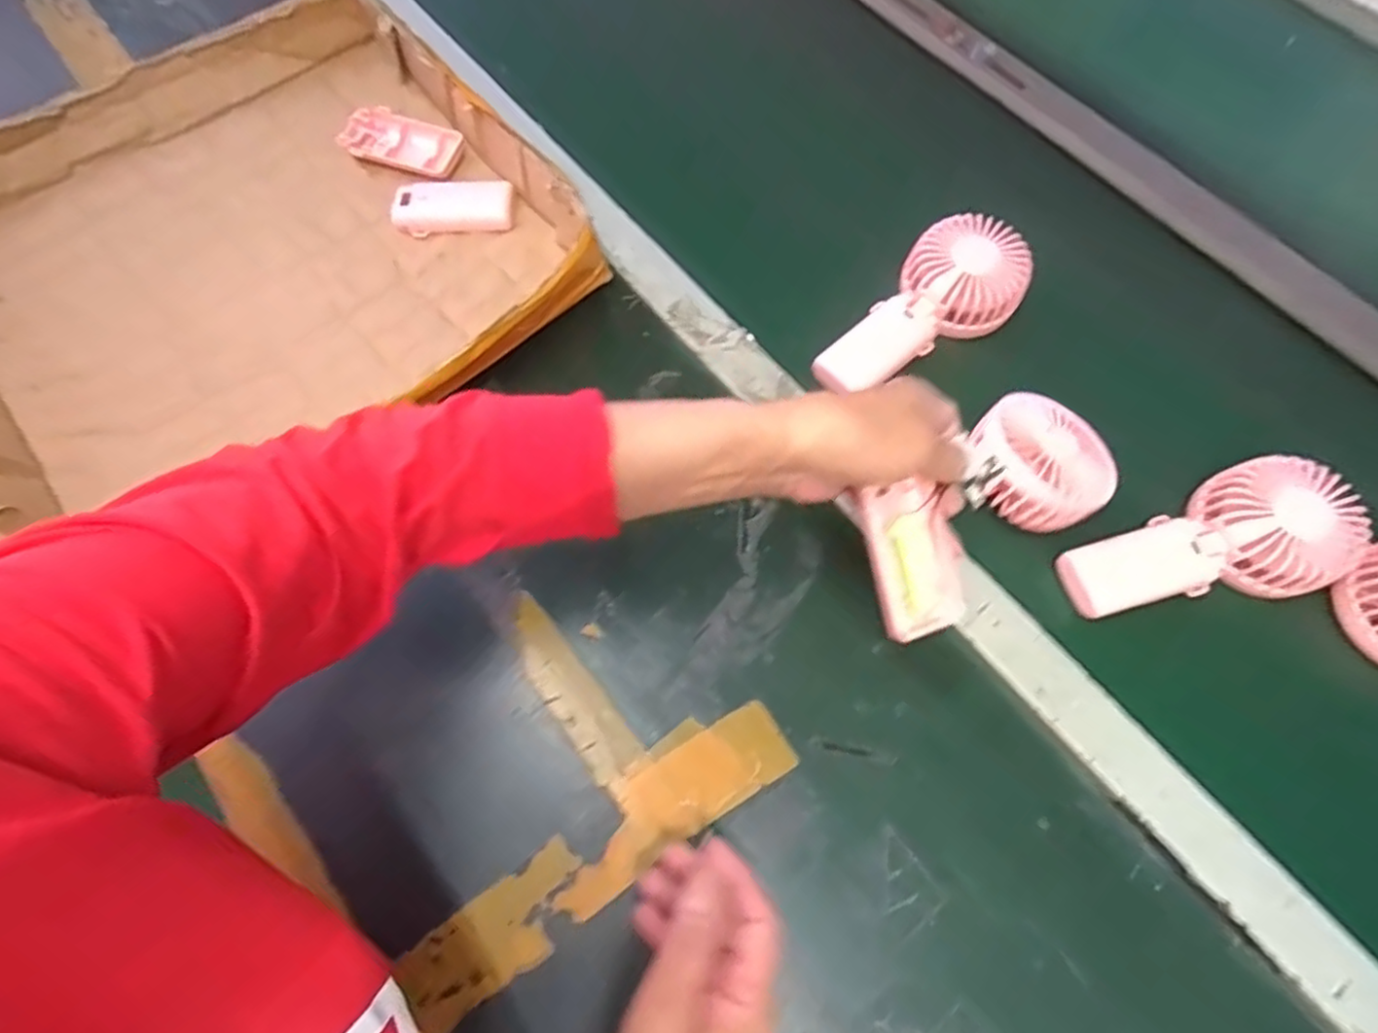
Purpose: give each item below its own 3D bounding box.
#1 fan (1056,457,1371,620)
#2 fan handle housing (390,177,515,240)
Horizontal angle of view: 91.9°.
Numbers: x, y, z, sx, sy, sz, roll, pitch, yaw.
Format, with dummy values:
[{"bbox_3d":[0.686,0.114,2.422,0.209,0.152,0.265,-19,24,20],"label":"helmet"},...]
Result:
[{"bbox_3d":[0.332,0.021,0.422,0.176,0.037,0.084,-18,69,-8],"label":"fan"},{"bbox_3d":[-0.187,-0.247,0.528,0.092,0.022,0.034,-8,68,-4],"label":"fan handle housing"}]

